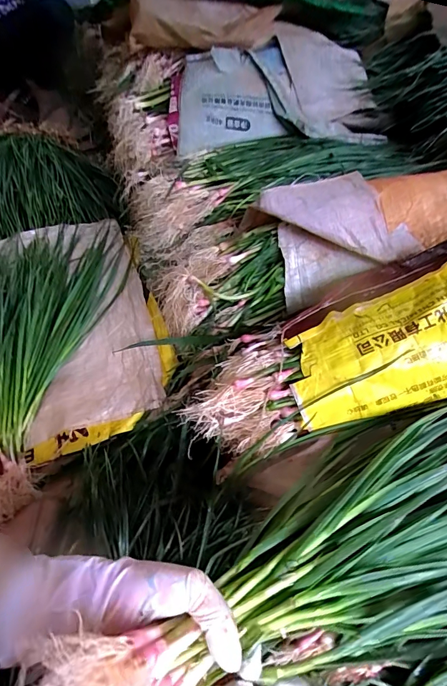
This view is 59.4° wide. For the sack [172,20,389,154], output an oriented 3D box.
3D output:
[{"bbox_3d":[0.107,-0.539,0.844,0.433,0.146,0.207,-1,53,2],"label":"sack"}]

